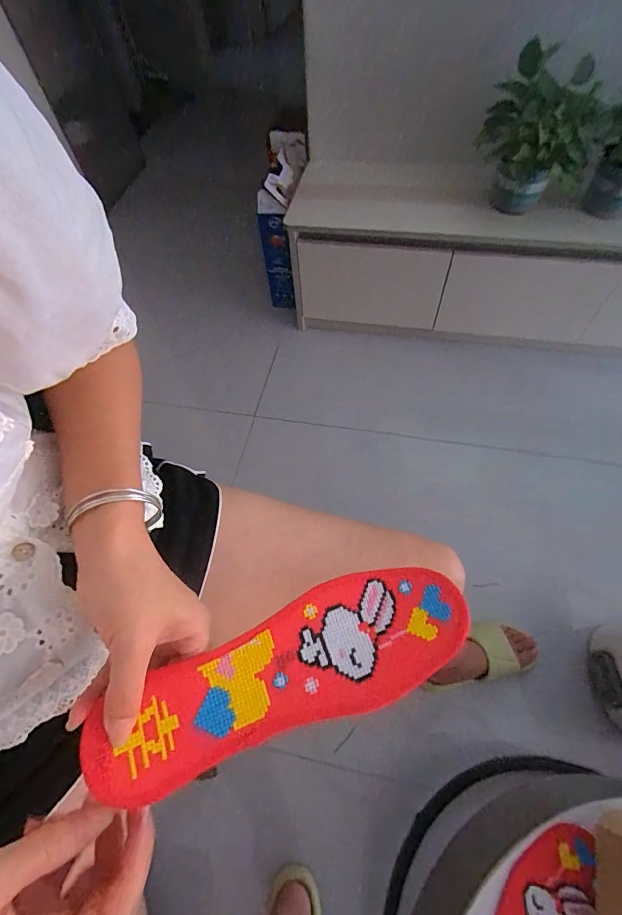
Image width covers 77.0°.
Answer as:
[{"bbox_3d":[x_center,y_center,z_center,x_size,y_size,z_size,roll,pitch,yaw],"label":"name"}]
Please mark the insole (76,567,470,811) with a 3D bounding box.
[{"bbox_3d":[-0.014,0.136,0.253,0.244,0.007,0.076,-17,66,-11],"label":"insole"}]

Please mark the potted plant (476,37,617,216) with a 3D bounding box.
[{"bbox_3d":[0.462,-0.649,0.797,0.218,0.239,0.154,22,61,16],"label":"potted plant"}]

